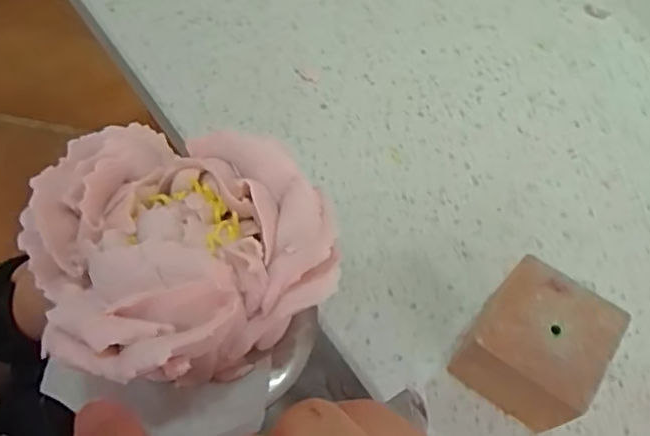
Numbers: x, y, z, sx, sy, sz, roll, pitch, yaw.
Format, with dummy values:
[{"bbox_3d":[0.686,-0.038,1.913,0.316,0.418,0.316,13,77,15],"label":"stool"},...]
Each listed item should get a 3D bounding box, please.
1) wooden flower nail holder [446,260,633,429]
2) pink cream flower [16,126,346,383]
[{"bbox_3d":[0.091,0.058,0.266,0.052,0.052,0.053,34,66,13],"label":"wooden flower nail holder"},{"bbox_3d":[-0.035,0.004,0.145,0.064,0.031,0.062,-22,66,-14],"label":"pink cream flower"}]

